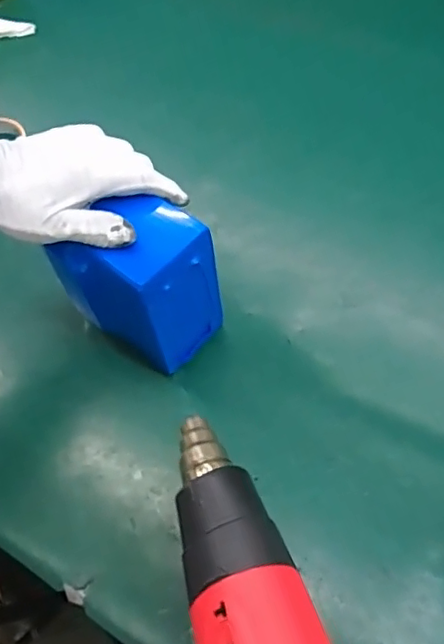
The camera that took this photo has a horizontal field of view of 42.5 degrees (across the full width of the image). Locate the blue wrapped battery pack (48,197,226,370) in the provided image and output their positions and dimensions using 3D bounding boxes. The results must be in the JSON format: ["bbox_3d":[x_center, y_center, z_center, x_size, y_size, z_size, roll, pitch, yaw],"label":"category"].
[{"bbox_3d":[-0.065,-0.032,0.471,0.100,0.138,0.083,35,68,22],"label":"blue wrapped battery pack"}]

